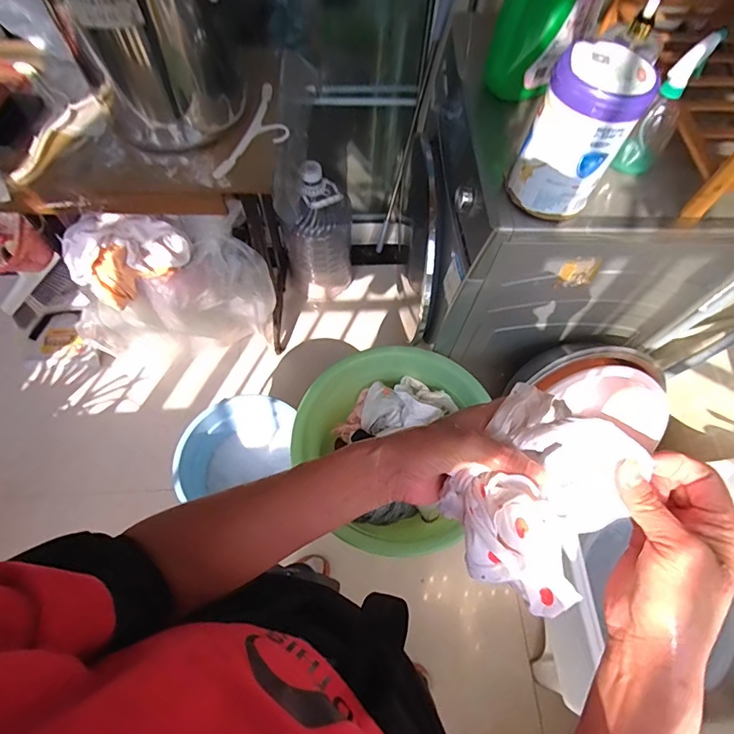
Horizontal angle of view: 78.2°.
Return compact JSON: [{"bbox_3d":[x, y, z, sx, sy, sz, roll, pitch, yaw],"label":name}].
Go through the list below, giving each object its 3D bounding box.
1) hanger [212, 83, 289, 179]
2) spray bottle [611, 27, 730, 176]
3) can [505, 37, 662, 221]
[{"bbox_3d":[-0.217,-0.477,0.923,0.101,0.024,0.276,19,65,7],"label":"hanger"},{"bbox_3d":[0.462,-0.395,0.698,0.060,0.182,0.076,34,68,14],"label":"spray bottle"},{"bbox_3d":[0.296,-0.320,0.656,0.123,0.218,0.114,1,64,-1],"label":"can"}]

